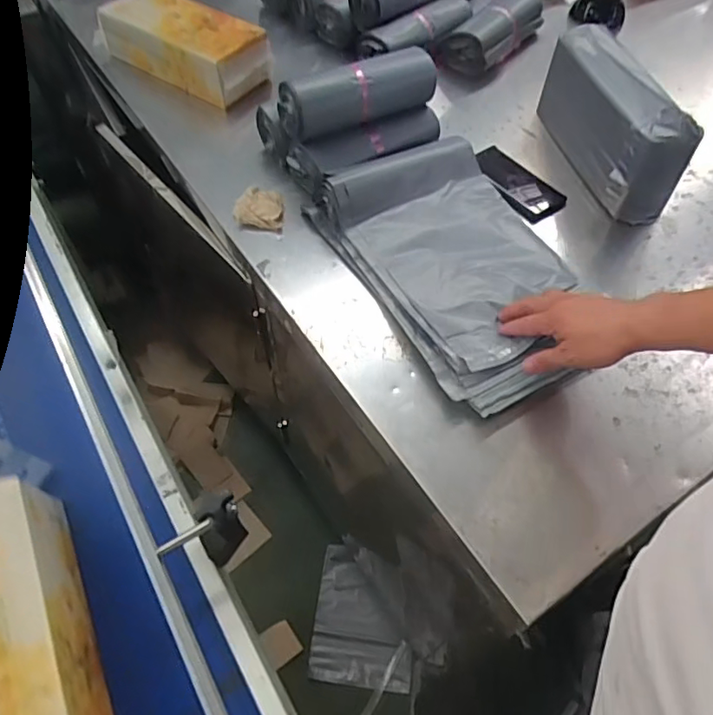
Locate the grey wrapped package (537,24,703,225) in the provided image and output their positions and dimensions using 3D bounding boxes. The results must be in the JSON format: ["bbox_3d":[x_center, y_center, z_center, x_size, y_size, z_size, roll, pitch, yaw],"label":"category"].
[{"bbox_3d":[0.385,-0.369,0.859,0.088,0.158,0.318,-9,57,-7],"label":"grey wrapped package"}]

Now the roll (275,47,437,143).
[{"bbox_3d":[0.006,-0.398,0.835,0.240,0.061,0.073,-21,59,-14],"label":"roll"}]

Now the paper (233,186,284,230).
[{"bbox_3d":[-0.149,-0.229,0.848,0.075,0.021,0.077,-2,56,-2],"label":"paper"}]

